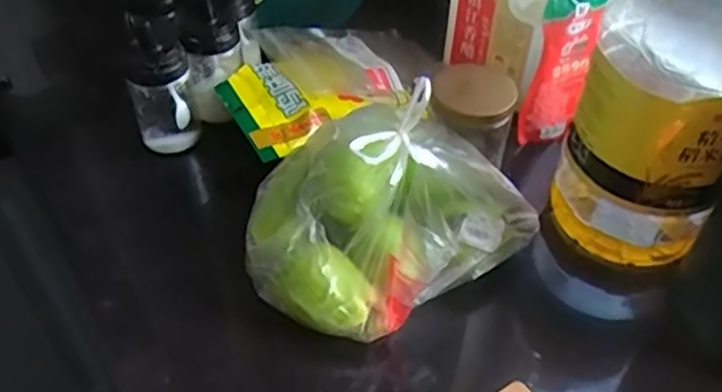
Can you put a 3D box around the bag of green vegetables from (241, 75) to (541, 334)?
[{"bbox_3d":[0.019,-0.015,0.586,0.245,0.139,0.188,-30,53,-26],"label":"bag of green vegetables"}]

